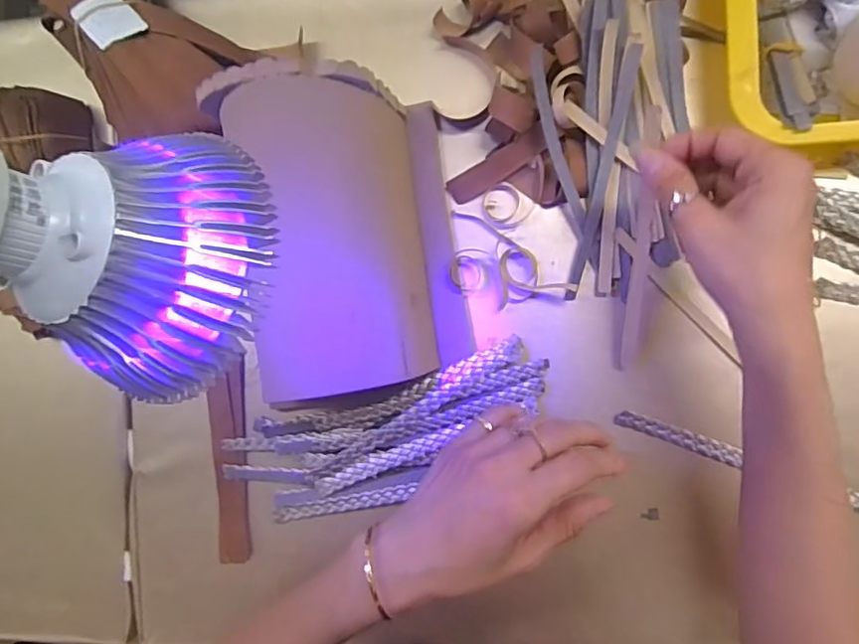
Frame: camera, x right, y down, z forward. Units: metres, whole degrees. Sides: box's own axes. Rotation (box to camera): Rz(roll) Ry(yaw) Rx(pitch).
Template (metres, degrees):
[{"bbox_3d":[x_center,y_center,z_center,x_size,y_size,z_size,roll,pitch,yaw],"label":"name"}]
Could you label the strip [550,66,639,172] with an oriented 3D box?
[{"bbox_3d":[0.116,-0.138,0.390,0.083,0.014,0.038,39,98,-8],"label":"strip"}]

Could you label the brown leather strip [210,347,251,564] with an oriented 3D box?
[{"bbox_3d":[-0.156,0.108,0.441,0.028,0.005,0.159,-1,88,7],"label":"brown leather strip"}]

